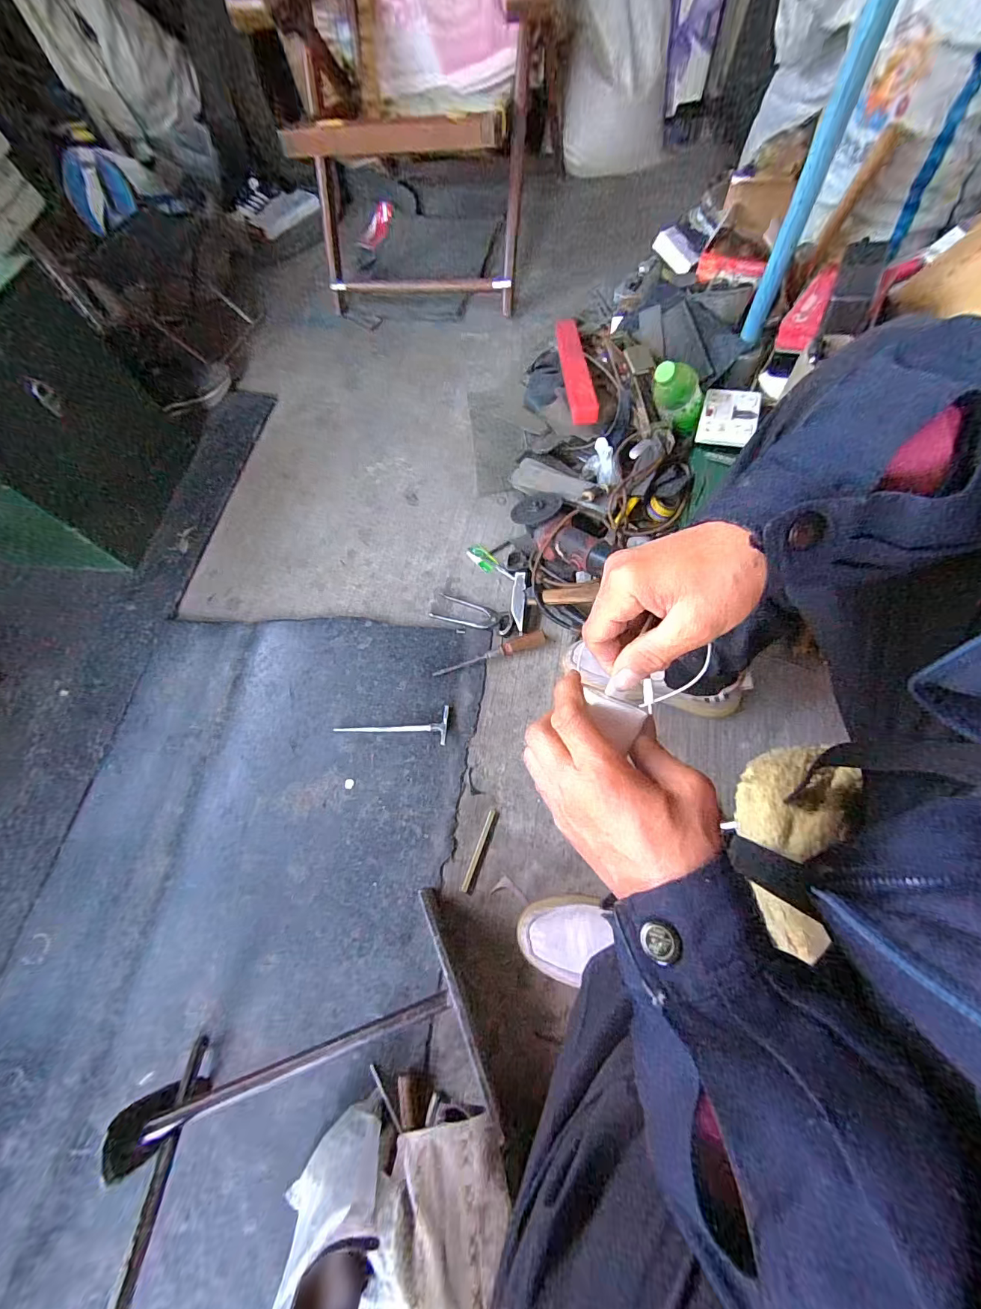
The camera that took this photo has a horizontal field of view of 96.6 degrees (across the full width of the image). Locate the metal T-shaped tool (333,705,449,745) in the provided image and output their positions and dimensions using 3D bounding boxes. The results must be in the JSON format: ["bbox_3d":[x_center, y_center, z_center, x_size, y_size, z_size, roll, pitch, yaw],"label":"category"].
[{"bbox_3d":[-0.161,0.107,0.714,0.183,0.010,0.059,4,66,4],"label":"metal T-shaped tool"}]

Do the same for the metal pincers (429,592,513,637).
[{"bbox_3d":[-0.031,-0.071,0.788,0.153,0.018,0.055,20,68,11],"label":"metal pincers"}]

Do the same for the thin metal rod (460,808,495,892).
[{"bbox_3d":[-0.017,0.286,0.641,0.009,0.004,0.116,19,67,10],"label":"thin metal rod"}]

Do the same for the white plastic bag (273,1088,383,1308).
[{"bbox_3d":[-0.170,0.562,0.455,0.127,0.102,0.078,-35,68,-13],"label":"white plastic bag"}]

